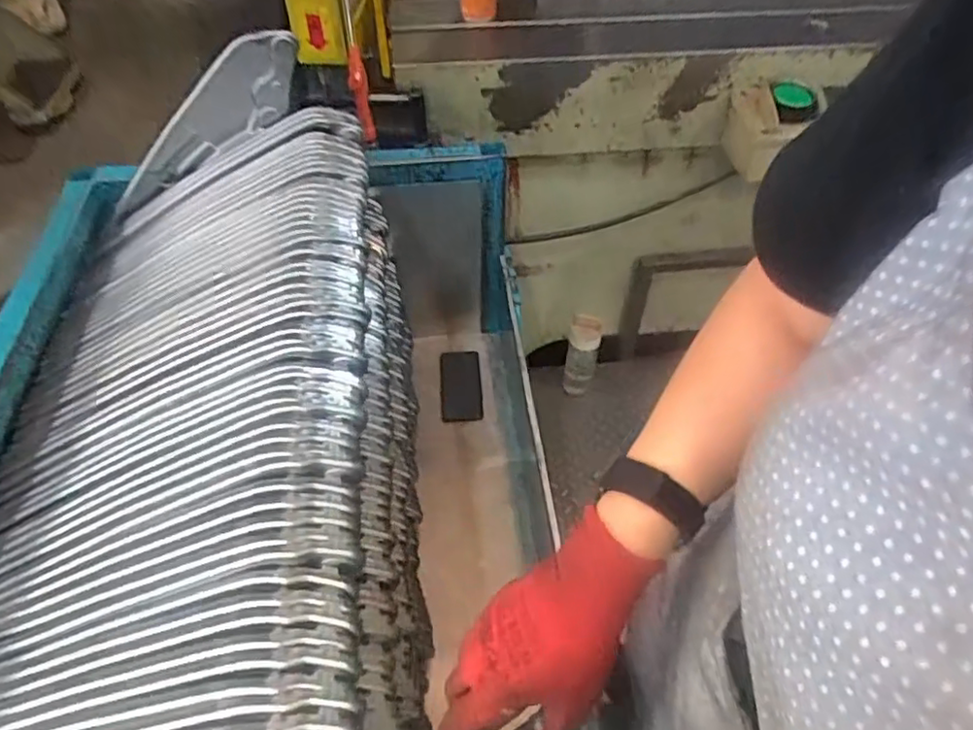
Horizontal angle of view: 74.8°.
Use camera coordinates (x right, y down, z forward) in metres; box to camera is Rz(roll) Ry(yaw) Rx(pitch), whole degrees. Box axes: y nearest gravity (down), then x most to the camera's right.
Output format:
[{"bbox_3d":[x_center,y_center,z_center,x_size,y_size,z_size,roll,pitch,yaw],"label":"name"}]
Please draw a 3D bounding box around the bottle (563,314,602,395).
[{"bbox_3d":[0.221,-0.024,1.472,0.067,0.229,0.052,1,50,1],"label":"bottle"}]

